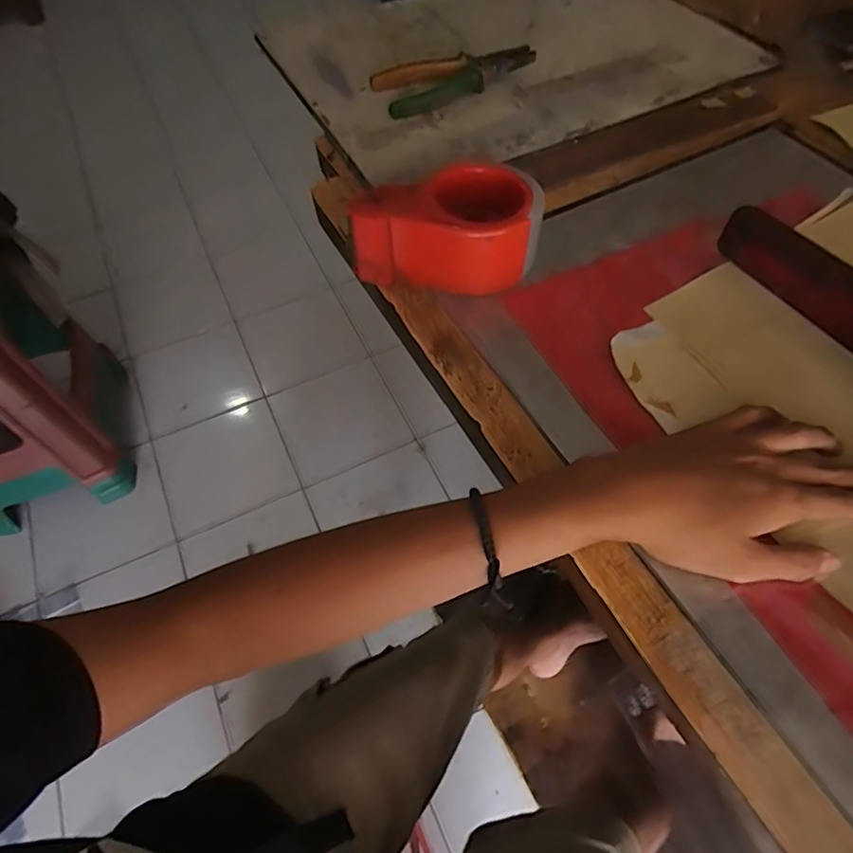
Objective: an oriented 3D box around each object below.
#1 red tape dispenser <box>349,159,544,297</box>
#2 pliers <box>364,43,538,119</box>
[{"bbox_3d":[0.018,-0.151,0.436,0.133,0.061,0.080,8,59,7],"label":"red tape dispenser"},{"bbox_3d":[0.032,-0.366,0.592,0.170,0.022,0.066,-22,60,-11],"label":"pliers"}]

